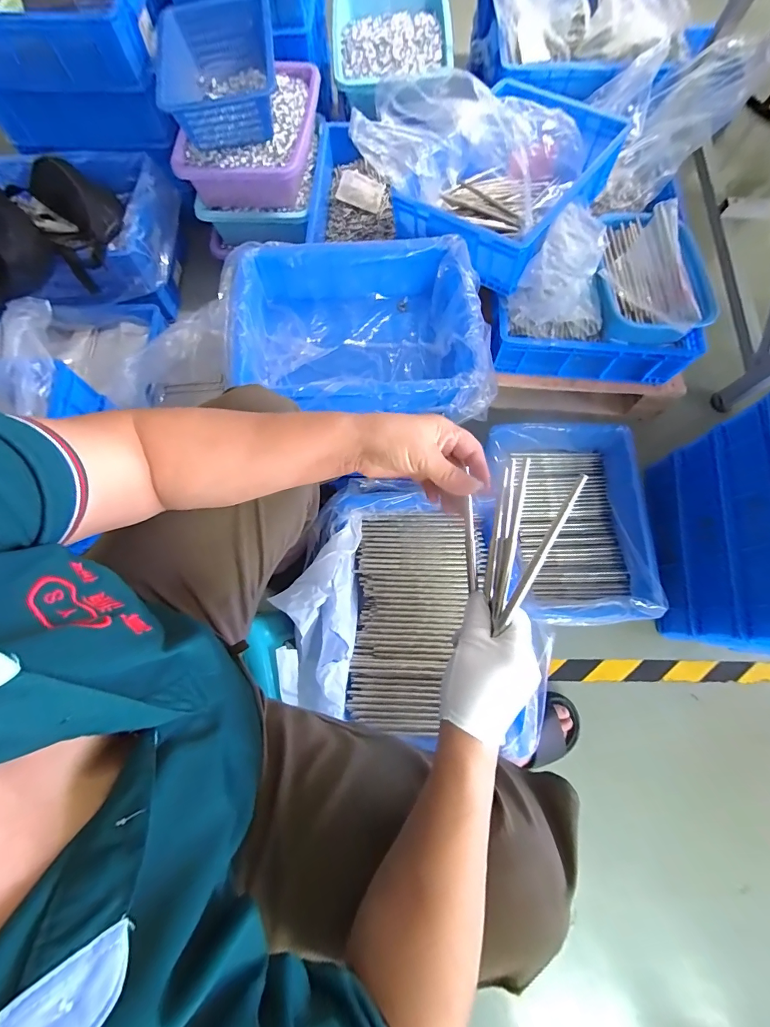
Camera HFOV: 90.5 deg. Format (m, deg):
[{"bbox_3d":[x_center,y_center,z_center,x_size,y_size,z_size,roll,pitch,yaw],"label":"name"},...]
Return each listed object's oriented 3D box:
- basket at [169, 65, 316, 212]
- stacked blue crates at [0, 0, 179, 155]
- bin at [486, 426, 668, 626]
[{"bbox_3d":[-0.304,-0.884,0.898,0.284,0.121,0.328,9,74,2],"label":"basket"},{"bbox_3d":[-0.743,-1.050,0.876,0.527,0.219,0.282,8,74,2],"label":"stacked blue crates"},{"bbox_3d":[0.407,0.018,0.831,0.310,0.119,0.417,-5,74,-2],"label":"bin"}]

